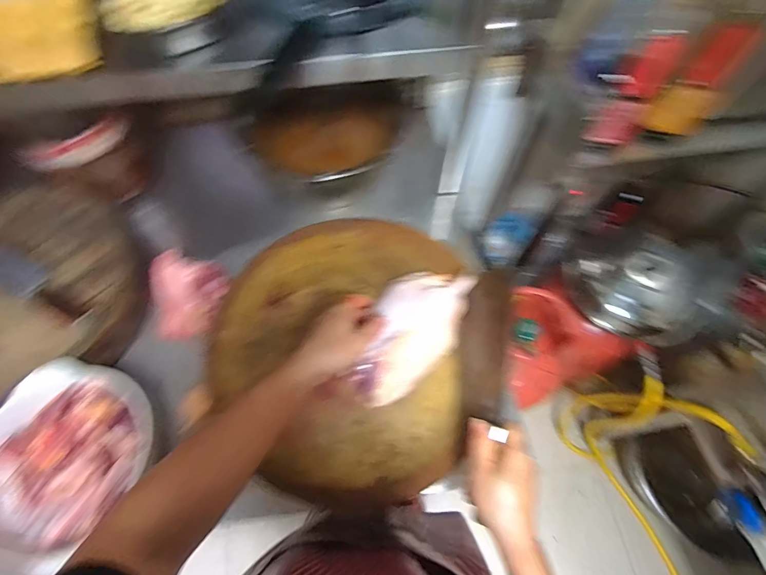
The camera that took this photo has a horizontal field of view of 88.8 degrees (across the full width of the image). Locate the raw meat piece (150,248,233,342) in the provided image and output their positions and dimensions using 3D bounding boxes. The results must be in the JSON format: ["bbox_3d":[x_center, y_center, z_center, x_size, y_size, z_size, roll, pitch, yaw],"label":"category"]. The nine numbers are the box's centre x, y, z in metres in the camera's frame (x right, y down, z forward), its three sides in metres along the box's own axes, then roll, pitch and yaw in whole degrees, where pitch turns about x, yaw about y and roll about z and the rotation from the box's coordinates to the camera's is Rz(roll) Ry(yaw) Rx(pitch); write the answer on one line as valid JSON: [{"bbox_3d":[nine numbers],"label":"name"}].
[{"bbox_3d":[-0.319,0.018,0.643,0.112,0.082,0.122,12,65,5],"label":"raw meat piece"}]

